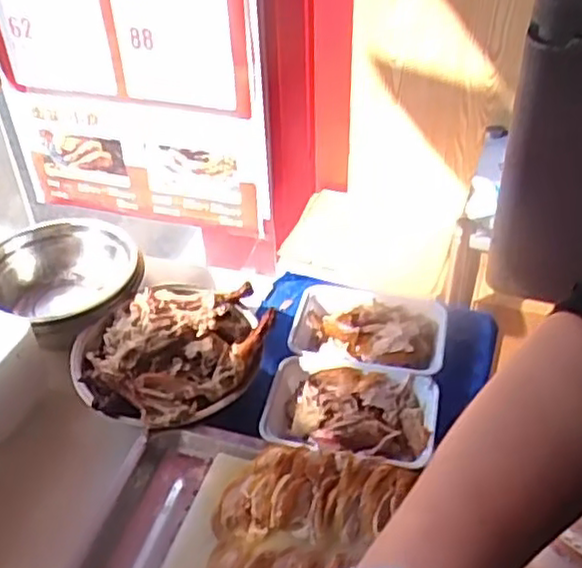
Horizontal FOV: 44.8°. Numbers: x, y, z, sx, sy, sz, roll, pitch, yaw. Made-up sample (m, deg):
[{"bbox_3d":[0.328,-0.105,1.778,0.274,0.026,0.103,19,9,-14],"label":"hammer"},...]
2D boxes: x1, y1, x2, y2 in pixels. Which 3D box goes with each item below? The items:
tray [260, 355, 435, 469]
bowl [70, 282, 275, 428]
[{"bbox_3d":[0.060,0.131,0.723,0.172,0.046,0.114,9,42,11],"label":"tray"},{"bbox_3d":[-0.122,0.067,0.734,0.175,0.089,0.183,0,41,0],"label":"bowl"}]

